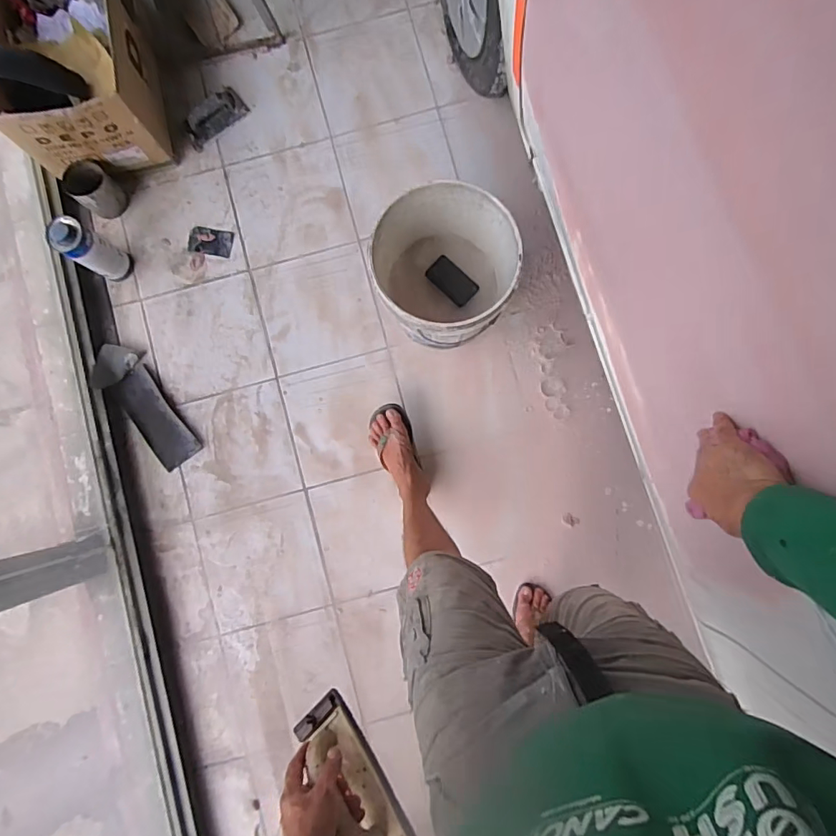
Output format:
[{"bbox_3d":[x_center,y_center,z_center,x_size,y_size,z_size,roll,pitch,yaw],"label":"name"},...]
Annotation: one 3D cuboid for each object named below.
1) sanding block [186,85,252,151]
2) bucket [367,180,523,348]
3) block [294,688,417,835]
[{"bbox_3d":[-0.542,-0.801,1.320,0.185,0.053,0.060,-44,84,-2],"label":"sanding block"},{"bbox_3d":[0.072,-0.320,1.152,0.286,0.320,0.288,0,85,3],"label":"bucket"},{"bbox_3d":[-0.092,0.493,0.660,0.080,0.070,0.229,-46,56,0],"label":"block"}]

